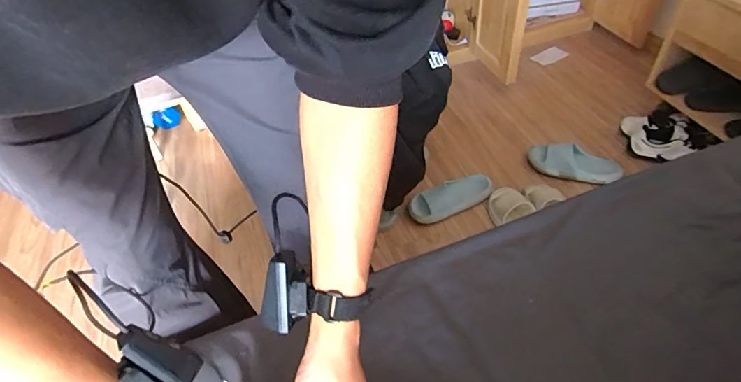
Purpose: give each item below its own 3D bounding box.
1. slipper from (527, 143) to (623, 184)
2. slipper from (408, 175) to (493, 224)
[{"bbox_3d":[0.628,-0.083,1.356,0.269,0.069,0.105,20,51,25],"label":"slipper"},{"bbox_3d":[0.243,0.020,1.302,0.266,0.047,0.095,-21,47,-14],"label":"slipper"}]

